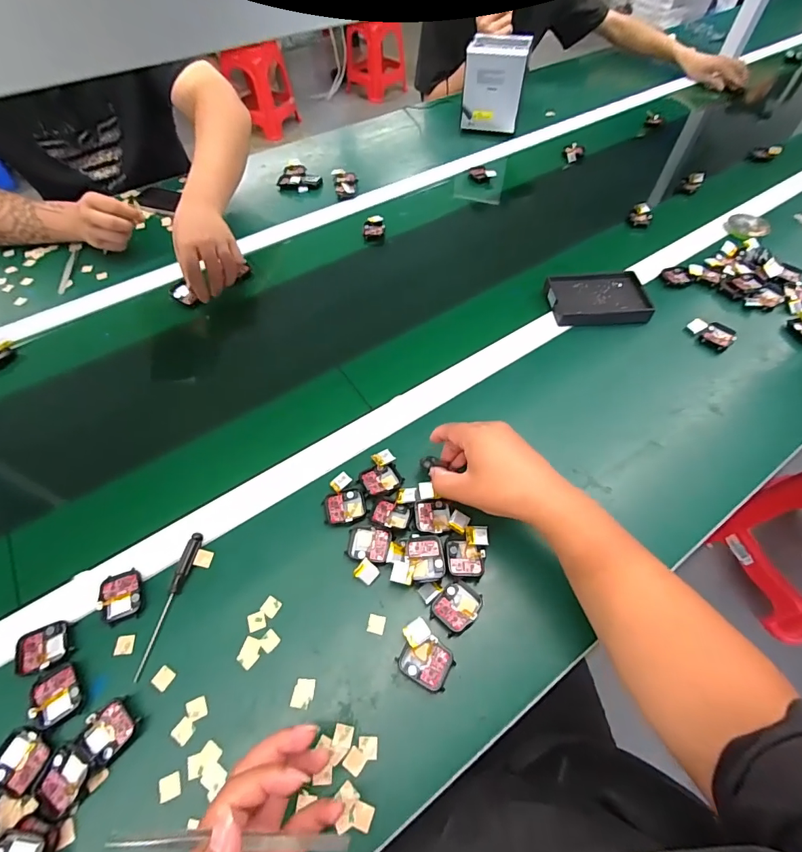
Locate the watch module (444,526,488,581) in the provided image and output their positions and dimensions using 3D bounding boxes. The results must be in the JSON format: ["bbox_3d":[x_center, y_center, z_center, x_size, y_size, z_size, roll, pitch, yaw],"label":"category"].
[{"bbox_3d":[0.067,0.128,0.429,0.041,0.011,0.053,7,58,4],"label":"watch module"}]

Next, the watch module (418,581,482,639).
[{"bbox_3d":[0.048,0.170,0.408,0.045,0.015,0.054,-40,66,-22],"label":"watch module"}]

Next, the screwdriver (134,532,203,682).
[{"bbox_3d":[-0.224,0.169,0.405,0.012,0.010,0.131,11,58,7],"label":"screwdriver"}]

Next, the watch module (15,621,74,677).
[{"bbox_3d":[-0.326,0.202,0.382,0.041,0.006,0.040,-27,62,-16],"label":"watch module"}]

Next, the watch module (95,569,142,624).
[{"bbox_3d":[-0.271,0.165,0.406,0.036,0.007,0.045,-16,59,-10],"label":"watch module"}]

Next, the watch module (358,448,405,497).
[{"bbox_3d":[-0.024,0.054,0.475,0.045,0.007,0.049,-18,59,-11],"label":"watch module"}]

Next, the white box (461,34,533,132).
[{"bbox_3d":[0.205,-0.752,0.924,0.127,0.137,0.107,9,57,6],"label":"white box"}]

